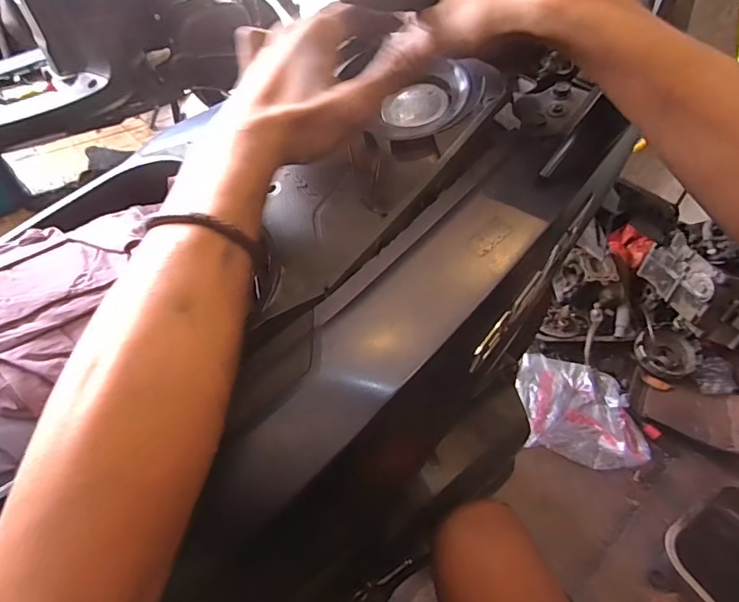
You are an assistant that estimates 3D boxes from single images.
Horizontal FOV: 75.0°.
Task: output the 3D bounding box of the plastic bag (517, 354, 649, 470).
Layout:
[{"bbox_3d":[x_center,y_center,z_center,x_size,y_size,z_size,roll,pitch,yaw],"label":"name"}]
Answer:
[{"bbox_3d":[0.463,0.230,1.066,0.244,0.073,0.255,9,47,3],"label":"plastic bag"}]

